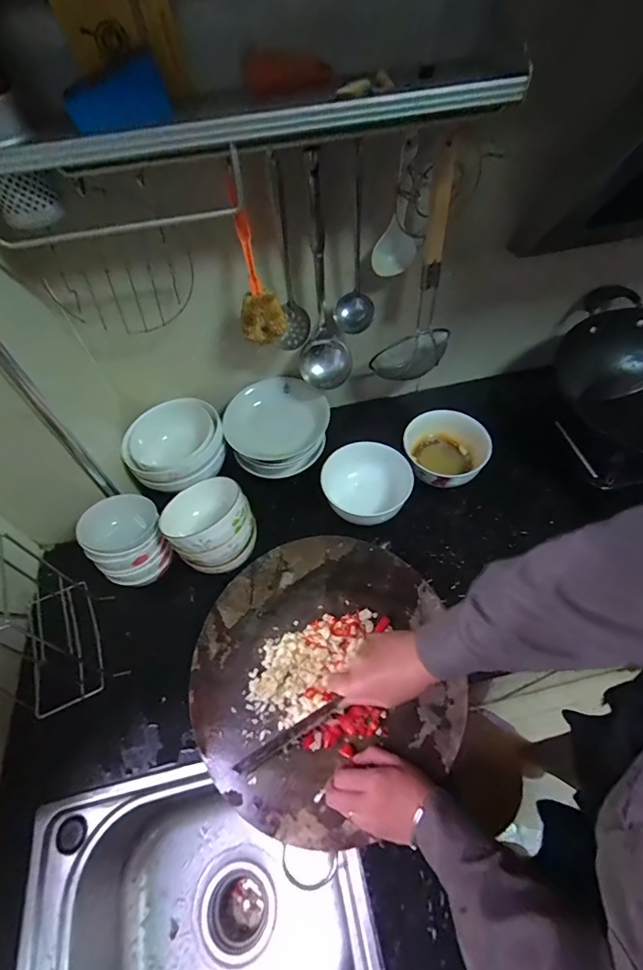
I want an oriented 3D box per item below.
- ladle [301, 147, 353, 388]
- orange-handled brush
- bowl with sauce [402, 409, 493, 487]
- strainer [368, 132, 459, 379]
[{"bbox_3d":[0.000,-0.303,0.656,0.083,0.328,0.087,-6,56,-1],"label":"ladle"},{"bbox_3d":[-0.092,-0.297,0.599,0.057,0.219,0.059,12,57,11],"label":"orange-handled brush"},{"bbox_3d":[0.237,-0.057,0.802,0.141,0.077,0.147,-1,56,2],"label":"bowl with sauce"},{"bbox_3d":[0.158,-0.317,0.692,0.129,0.365,0.065,-28,59,-15],"label":"strainer"}]

